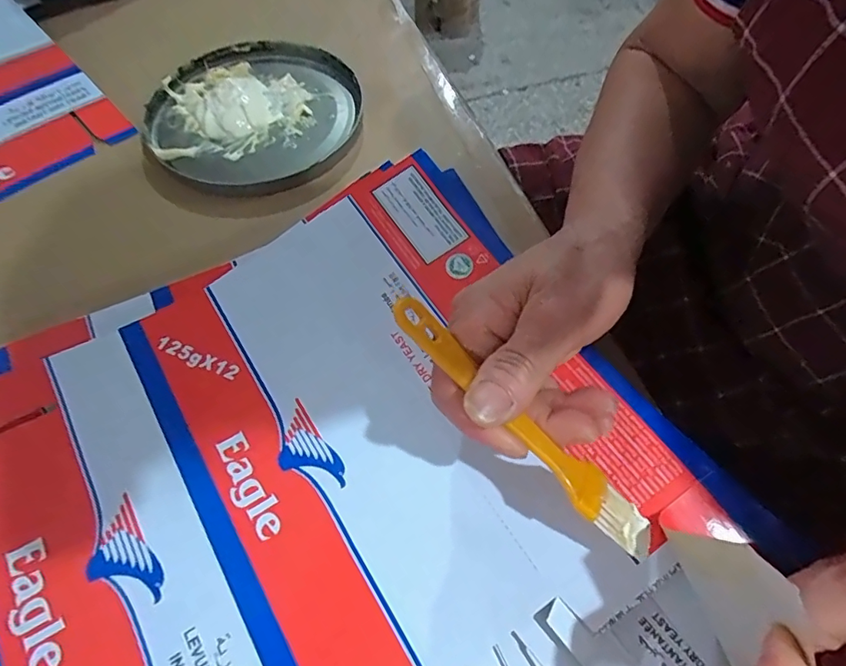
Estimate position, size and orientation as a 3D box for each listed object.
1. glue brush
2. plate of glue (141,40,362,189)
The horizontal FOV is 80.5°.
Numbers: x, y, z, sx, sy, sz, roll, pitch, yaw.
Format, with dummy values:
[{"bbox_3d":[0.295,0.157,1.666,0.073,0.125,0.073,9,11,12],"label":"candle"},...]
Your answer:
[{"bbox_3d":[0.040,0.037,0.197,0.138,0.007,0.018,45,73,-5],"label":"glue brush"},{"bbox_3d":[-0.134,-0.180,0.400,0.153,0.022,0.168,0,60,0],"label":"plate of glue"}]

